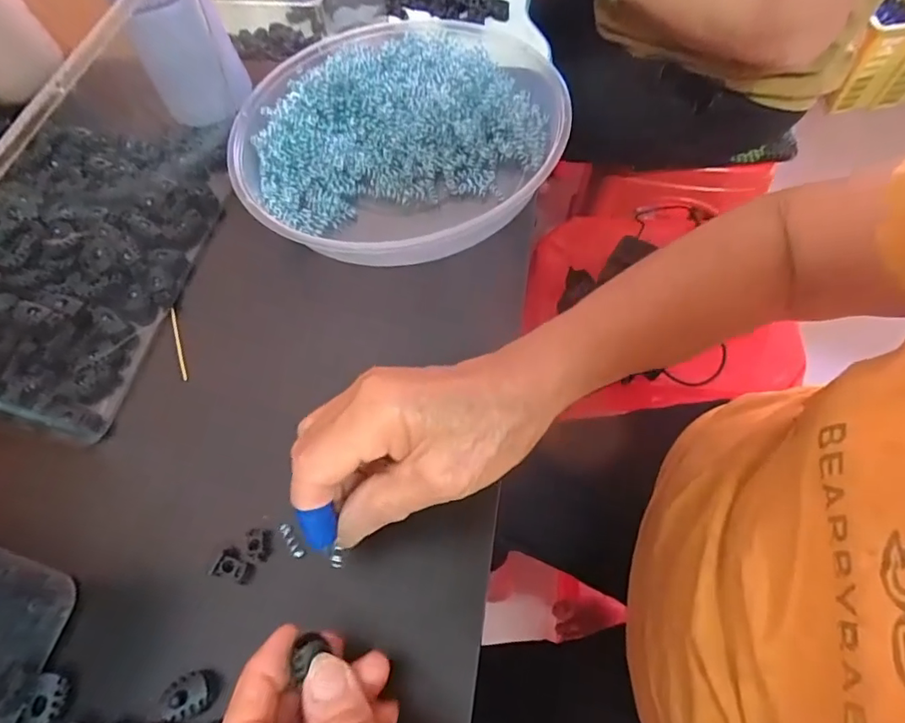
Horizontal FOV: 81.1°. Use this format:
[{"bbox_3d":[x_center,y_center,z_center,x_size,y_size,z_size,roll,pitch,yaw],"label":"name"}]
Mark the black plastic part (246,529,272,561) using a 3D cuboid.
[{"bbox_3d":[-0.101,0.095,0.275,0.010,0.010,0.015,2,62,5],"label":"black plastic part"}]

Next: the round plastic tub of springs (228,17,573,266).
[{"bbox_3d":[-0.037,-0.167,0.392,0.239,0.045,0.223,-2,62,3],"label":"round plastic tub of springs"}]

